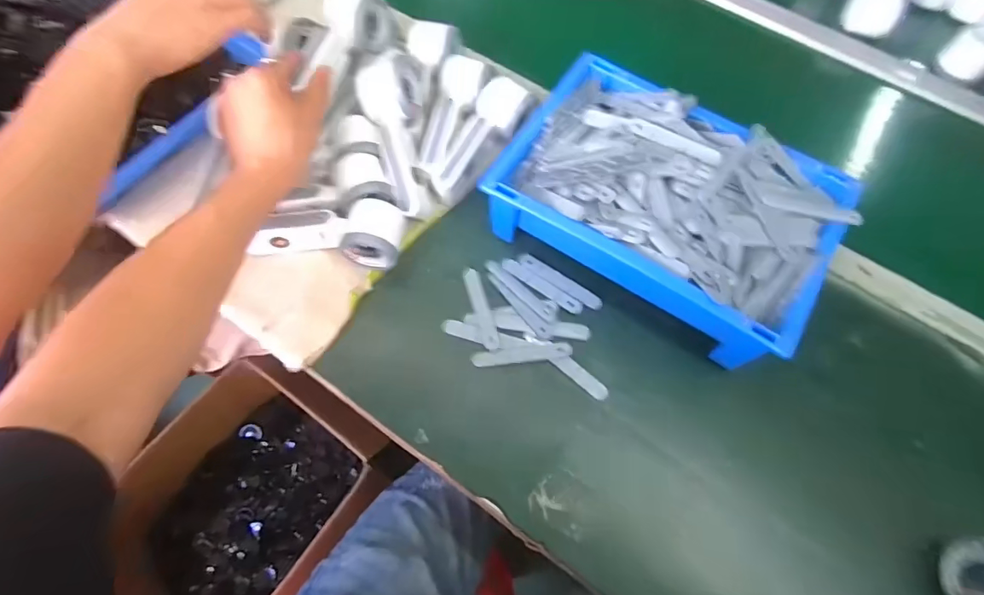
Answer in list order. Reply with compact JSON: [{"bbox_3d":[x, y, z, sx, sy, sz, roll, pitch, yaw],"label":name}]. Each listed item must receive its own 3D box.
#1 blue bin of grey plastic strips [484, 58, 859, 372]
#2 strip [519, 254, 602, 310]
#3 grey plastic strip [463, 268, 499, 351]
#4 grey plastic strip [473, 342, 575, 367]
[{"bbox_3d":[0.171,-0.089,0.502,0.304,0.105,0.215,32,68,11],"label":"blue bin of grey plastic strips"},{"bbox_3d":[0.072,-0.018,0.518,0.098,0.005,0.017,33,68,11],"label":"strip"},{"bbox_3d":[-0.011,0.010,0.497,0.016,0.006,0.092,-13,67,-9],"label":"grey plastic strip"},{"bbox_3d":[0.030,0.056,0.481,0.097,0.004,0.016,-6,74,-3],"label":"grey plastic strip"}]

